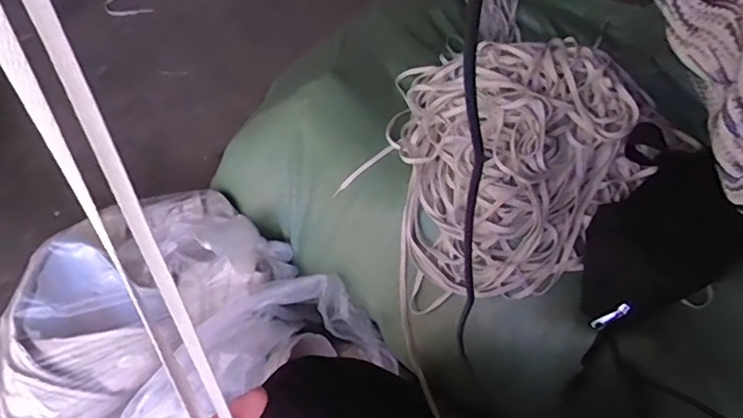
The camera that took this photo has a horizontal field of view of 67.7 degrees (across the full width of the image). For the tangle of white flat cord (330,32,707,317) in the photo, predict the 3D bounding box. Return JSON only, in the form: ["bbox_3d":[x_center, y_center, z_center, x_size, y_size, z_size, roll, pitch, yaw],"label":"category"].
[{"bbox_3d":[0.146,-0.081,0.754,0.339,0.169,0.376,-31,56,-22],"label":"tangle of white flat cord"}]

